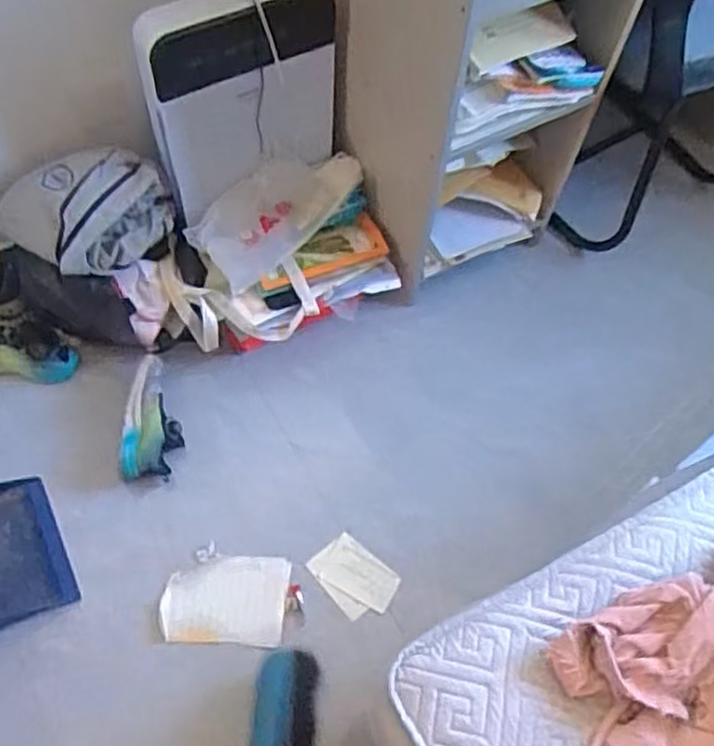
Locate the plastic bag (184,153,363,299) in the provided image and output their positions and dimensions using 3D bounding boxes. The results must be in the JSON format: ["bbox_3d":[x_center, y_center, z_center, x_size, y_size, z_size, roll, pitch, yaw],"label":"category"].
[{"bbox_3d":[-0.149,-0.310,1.413,0.332,0.064,0.163,-40,96,-1],"label":"plastic bag"}]

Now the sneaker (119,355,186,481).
[{"bbox_3d":[-0.368,0.080,1.349,0.096,0.076,0.222,1,62,-3],"label":"sneaker"}]

